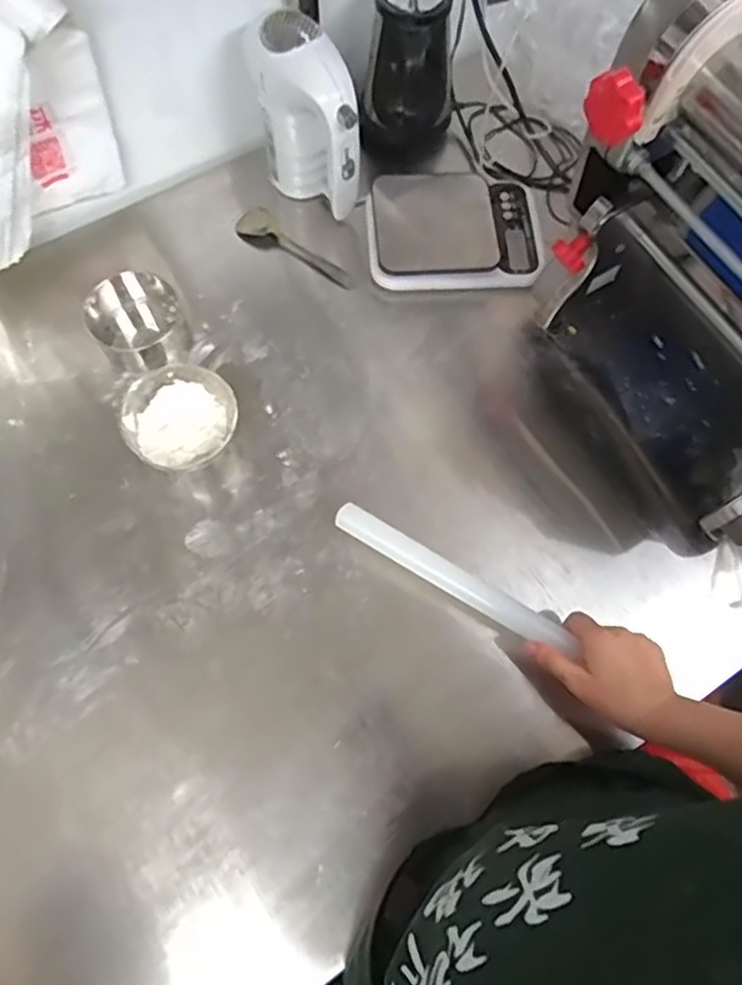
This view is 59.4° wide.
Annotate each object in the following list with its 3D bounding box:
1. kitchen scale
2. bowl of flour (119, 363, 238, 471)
[{"bbox_3d":[0.098,-0.307,0.765,0.199,0.032,0.149,-3,70,-2],"label":"kitchen scale"},{"bbox_3d":[-0.192,-0.073,0.663,0.107,0.056,0.105,0,70,-1],"label":"bowl of flour"}]

